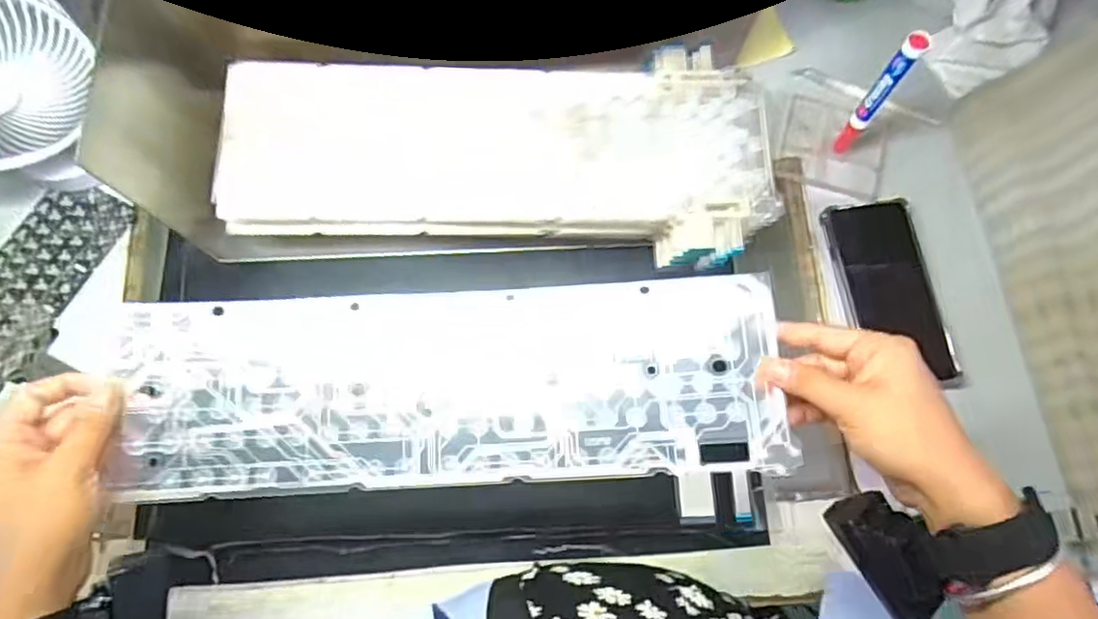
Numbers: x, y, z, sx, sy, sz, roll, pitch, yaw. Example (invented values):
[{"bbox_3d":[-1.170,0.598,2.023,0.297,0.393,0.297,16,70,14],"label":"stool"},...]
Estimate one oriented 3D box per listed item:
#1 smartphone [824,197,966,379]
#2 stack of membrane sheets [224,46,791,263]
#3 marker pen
[{"bbox_3d":[0.293,-0.021,0.535,0.082,0.015,0.155,-4,76,-2],"label":"smartphone"},{"bbox_3d":[-0.044,-0.136,0.510,0.436,0.033,0.179,2,76,-1],"label":"stack of membrane sheets"},{"bbox_3d":[0.265,-0.171,0.505,0.024,0.147,0.023,-43,80,-11],"label":"marker pen"}]

